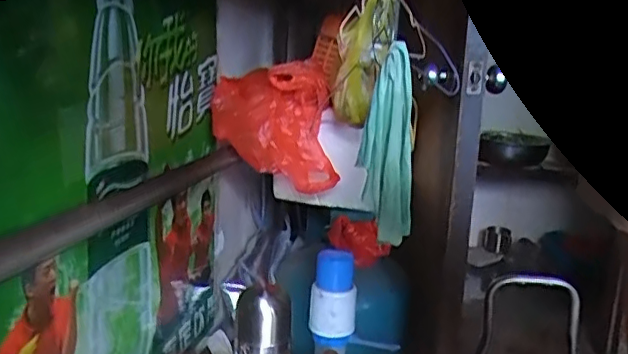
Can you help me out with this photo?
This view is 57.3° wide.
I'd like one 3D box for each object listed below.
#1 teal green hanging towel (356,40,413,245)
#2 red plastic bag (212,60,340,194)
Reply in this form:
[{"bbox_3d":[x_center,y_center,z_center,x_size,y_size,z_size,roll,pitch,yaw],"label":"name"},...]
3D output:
[{"bbox_3d":[0.128,-0.056,0.969,0.093,0.313,0.048,5,12,6],"label":"teal green hanging towel"},{"bbox_3d":[-0.078,-0.114,1.190,0.253,0.236,0.148,5,12,6],"label":"red plastic bag"}]

